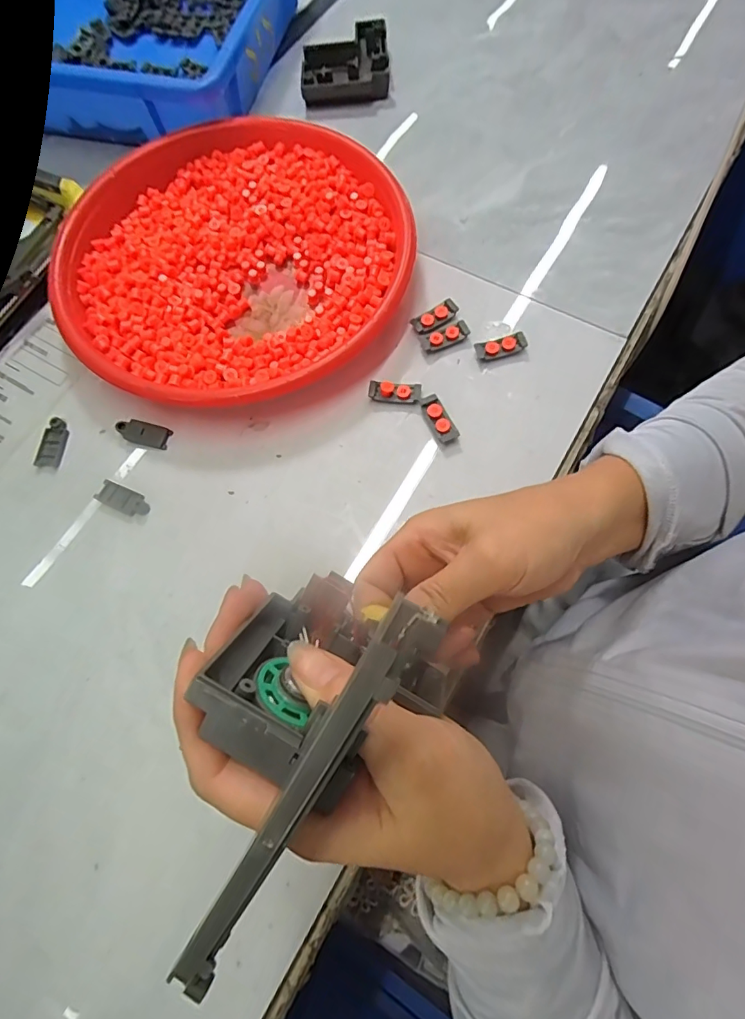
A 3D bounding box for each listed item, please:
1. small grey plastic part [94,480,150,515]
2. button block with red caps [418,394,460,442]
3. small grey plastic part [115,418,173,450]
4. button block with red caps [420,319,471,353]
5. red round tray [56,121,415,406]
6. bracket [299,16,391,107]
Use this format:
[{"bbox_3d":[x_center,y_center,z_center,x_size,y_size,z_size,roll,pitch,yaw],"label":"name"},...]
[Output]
[{"bbox_3d":[-0.161,-0.007,0.315,0.036,0.004,0.017,23,74,10],"label":"small grey plastic part"},{"bbox_3d":[0.045,-0.060,0.322,0.014,0.007,0.034,-27,72,-7],"label":"button block with red caps"},{"bbox_3d":[-0.155,-0.052,0.330,0.035,0.004,0.017,16,72,-6],"label":"small grey plastic part"},{"bbox_3d":[0.051,-0.121,0.342,0.034,0.005,0.014,-22,72,-5],"label":"button block with red caps"},{"bbox_3d":[-0.104,-0.188,0.360,0.244,0.030,0.241,-1,71,2],"label":"red round tray"},{"bbox_3d":[-0.023,-0.397,0.434,0.074,0.021,0.074,0,71,3],"label":"bracket"}]

